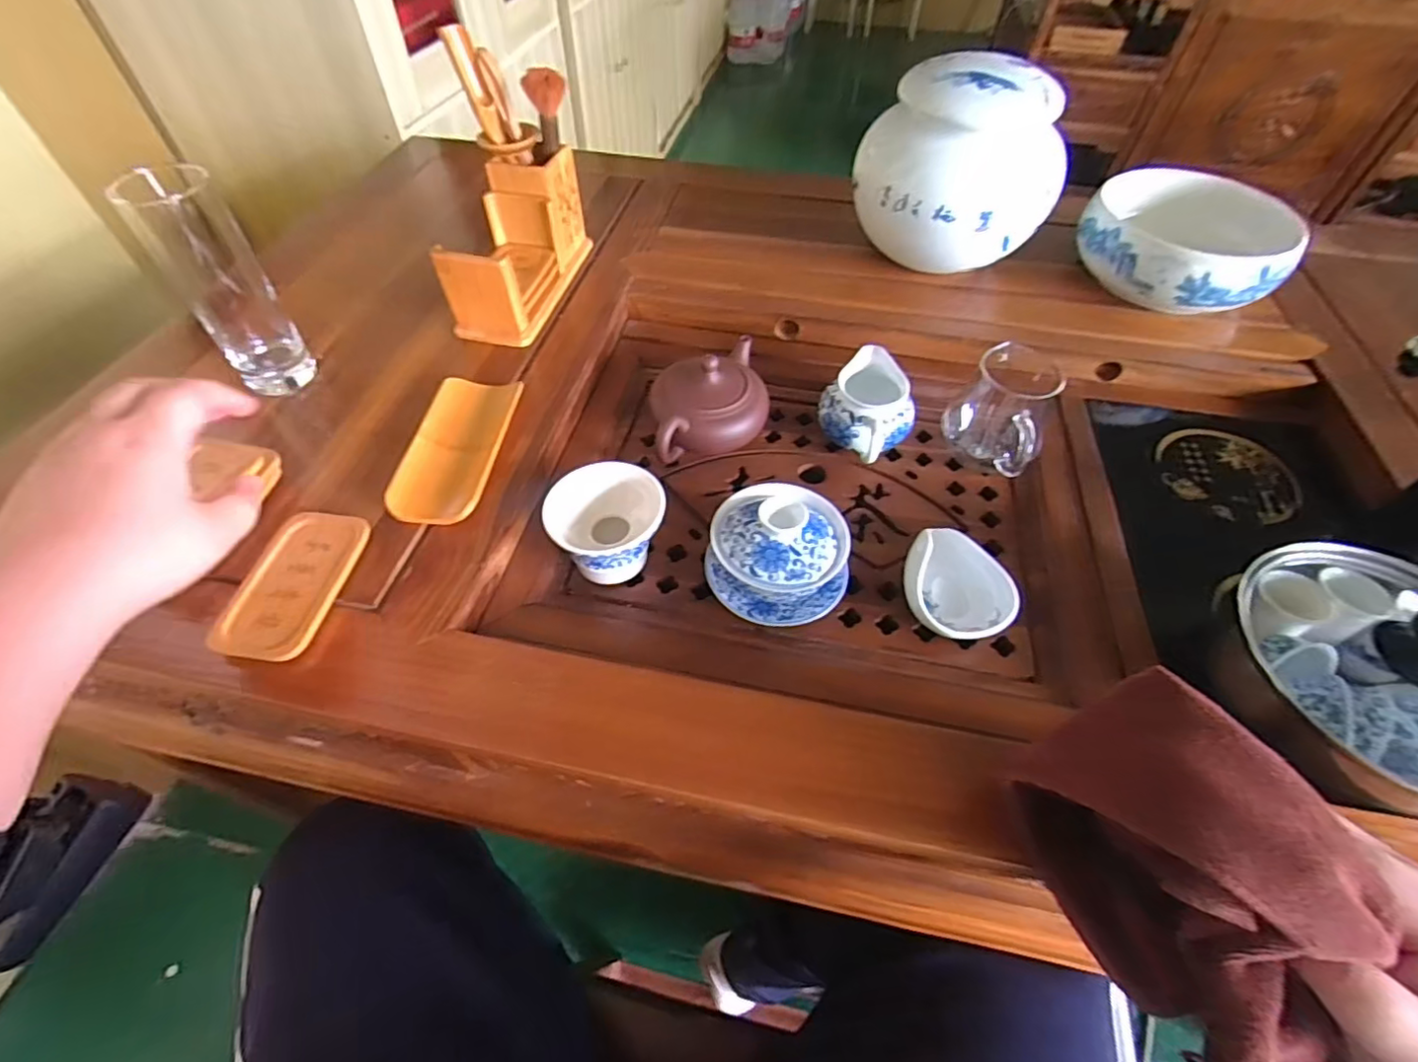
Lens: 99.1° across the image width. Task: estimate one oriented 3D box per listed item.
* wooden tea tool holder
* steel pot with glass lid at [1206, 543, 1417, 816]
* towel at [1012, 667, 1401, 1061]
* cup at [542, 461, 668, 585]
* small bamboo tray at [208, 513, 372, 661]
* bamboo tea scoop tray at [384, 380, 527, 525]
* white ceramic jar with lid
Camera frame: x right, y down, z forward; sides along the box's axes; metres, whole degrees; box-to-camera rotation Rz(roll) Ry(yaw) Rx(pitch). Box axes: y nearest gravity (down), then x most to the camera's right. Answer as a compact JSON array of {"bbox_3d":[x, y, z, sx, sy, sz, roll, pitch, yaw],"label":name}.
[{"bbox_3d":[-0.186,-0.274,0.593,0.073,0.114,0.183,11,53,7],"label":"wooden tea tool holder"},{"bbox_3d":[0.397,0.079,0.348,0.157,0.078,0.156,1,52,-1],"label":"steel pot with glass lid"},{"bbox_3d":[0.213,0.152,0.264,0.069,0.101,0.148,-25,57,-19],"label":"towel"},{"bbox_3d":[-0.075,-0.002,0.450,0.083,0.057,0.081,1,52,-1],"label":"cup"},{"bbox_3d":[-0.273,0.035,0.398,0.059,0.016,0.106,5,53,3],"label":"small bamboo tray"},{"bbox_3d":[-0.197,-0.068,0.476,0.069,0.021,0.148,6,53,3],"label":"bamboo tea scoop tray"},{"bbox_3d":[0.241,-0.355,0.584,0.148,0.142,0.145,-13,54,-11],"label":"white ceramic jar with lid"}]

